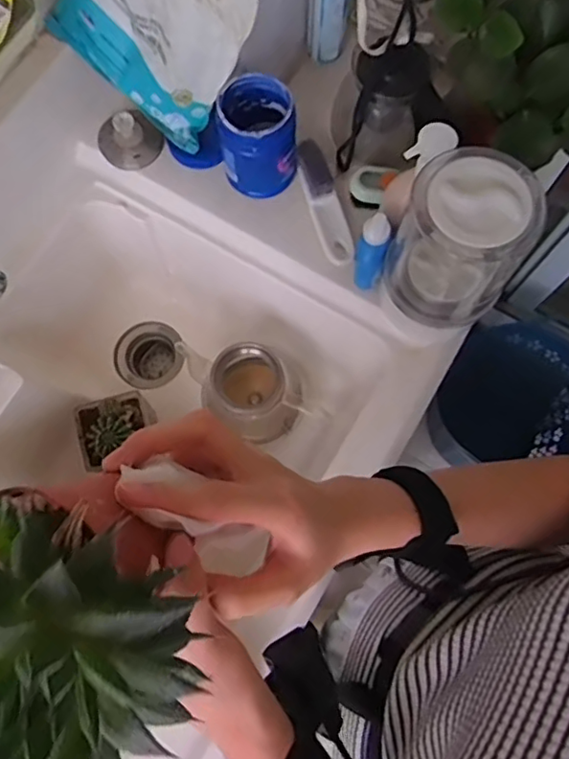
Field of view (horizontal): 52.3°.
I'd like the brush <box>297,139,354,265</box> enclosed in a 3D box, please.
[{"bbox_3d":[0.052,-0.218,0.718,0.040,0.031,0.160,-16,76,-4],"label":"brush"}]

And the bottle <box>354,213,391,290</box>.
[{"bbox_3d":[0.097,-0.142,0.651,0.030,0.101,0.038,15,76,4],"label":"bottle"}]

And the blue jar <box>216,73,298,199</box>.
[{"bbox_3d":[-0.030,-0.286,0.685,0.086,0.105,0.093,0,76,0],"label":"blue jar"}]

